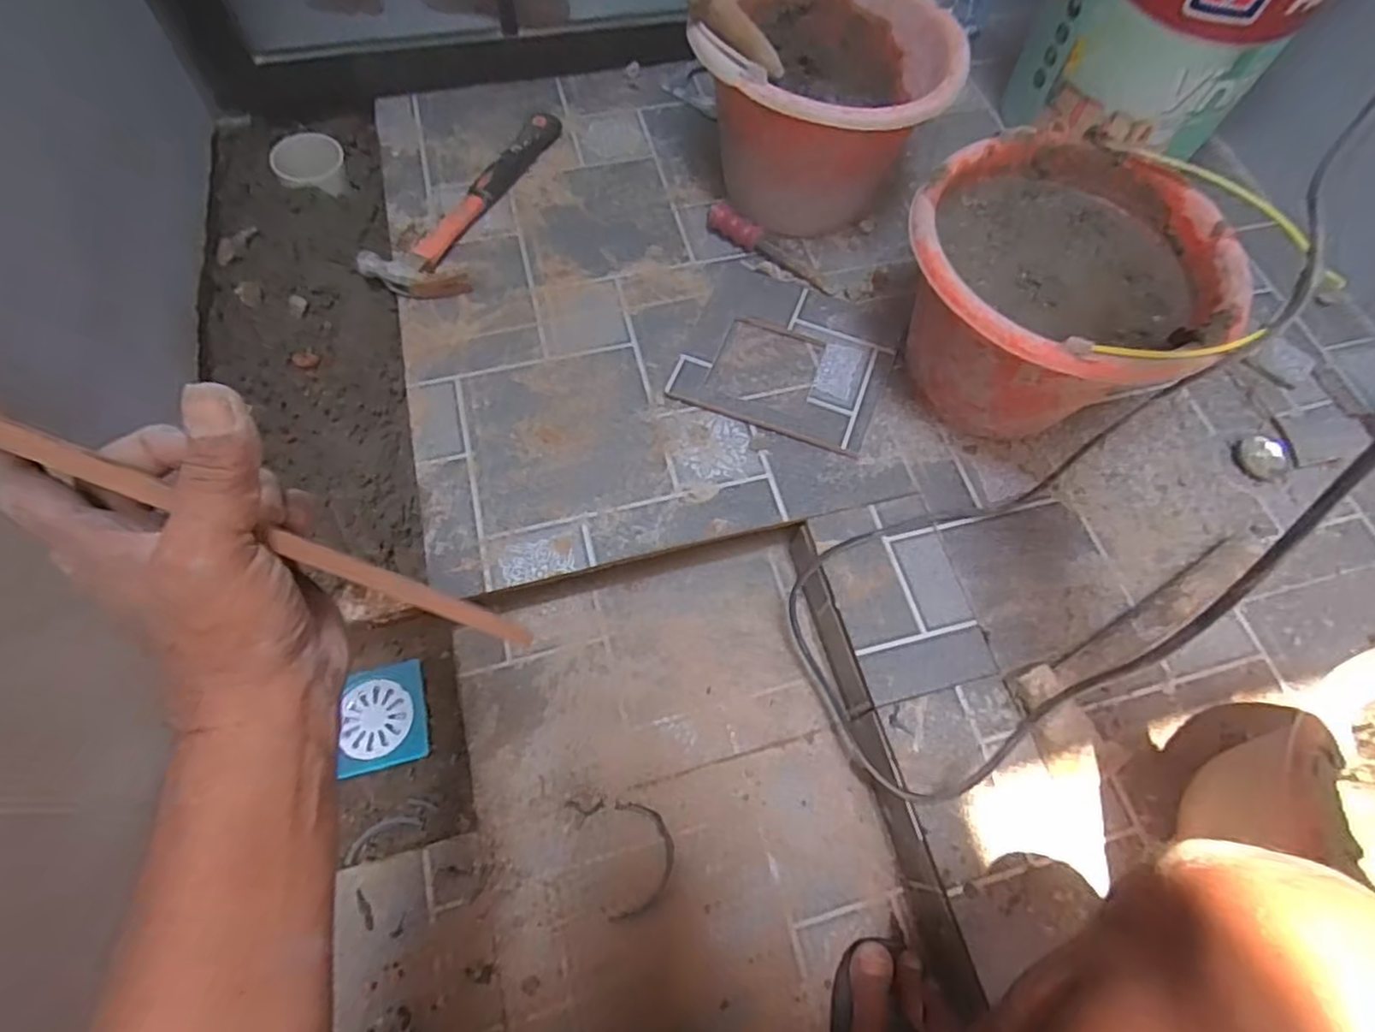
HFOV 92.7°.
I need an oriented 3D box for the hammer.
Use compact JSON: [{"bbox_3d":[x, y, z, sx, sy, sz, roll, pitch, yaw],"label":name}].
[{"bbox_3d":[-0.265,-0.398,0.816,0.119,0.026,0.326,20,67,7],"label":"hammer"}]

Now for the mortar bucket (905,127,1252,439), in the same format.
[{"bbox_3d":[0.342,-0.203,0.658,0.270,0.191,0.271,1,66,-3],"label":"mortar bucket"}]

